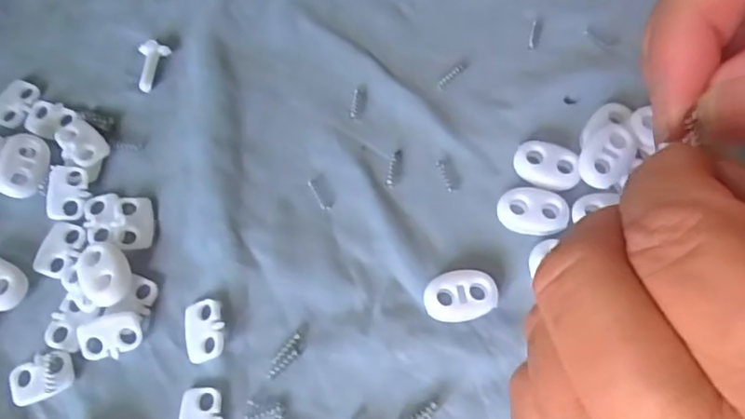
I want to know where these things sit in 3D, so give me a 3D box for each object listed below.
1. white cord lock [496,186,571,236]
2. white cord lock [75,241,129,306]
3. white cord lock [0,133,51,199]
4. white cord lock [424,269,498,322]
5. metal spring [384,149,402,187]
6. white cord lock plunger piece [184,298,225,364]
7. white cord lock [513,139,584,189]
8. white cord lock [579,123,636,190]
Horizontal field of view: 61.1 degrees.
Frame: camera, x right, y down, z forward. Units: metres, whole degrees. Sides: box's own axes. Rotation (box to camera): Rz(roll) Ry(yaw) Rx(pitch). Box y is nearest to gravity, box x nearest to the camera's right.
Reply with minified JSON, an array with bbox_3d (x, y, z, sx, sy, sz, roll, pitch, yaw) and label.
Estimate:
[{"bbox_3d":[0.051,0.001,0.204,0.021,0.005,0.015,11,68,7],"label":"white cord lock"},{"bbox_3d":[-0.085,0.020,0.199,0.015,0.007,0.022,-28,69,-10],"label":"white cord lock"},{"bbox_3d":[-0.119,-0.015,0.215,0.015,0.005,0.022,5,66,-10],"label":"white cord lock"},{"bbox_3d":[0.027,0.027,0.194,0.022,0.005,0.015,-6,67,-1],"label":"white cord lock"},{"bbox_3d":[0.007,-0.015,0.214,0.004,0.004,0.015,12,68,7],"label":"metal spring"},{"bbox_3d":[-0.052,0.037,0.194,0.012,0.005,0.019,-13,67,-4],"label":"white cord lock plunger piece"},{"bbox_3d":[0.058,-0.015,0.208,0.021,0.005,0.016,10,68,6],"label":"white cord lock"},{"bbox_3d":[0.075,-0.017,0.204,0.014,0.010,0.022,29,71,13],"label":"white cord lock"}]

